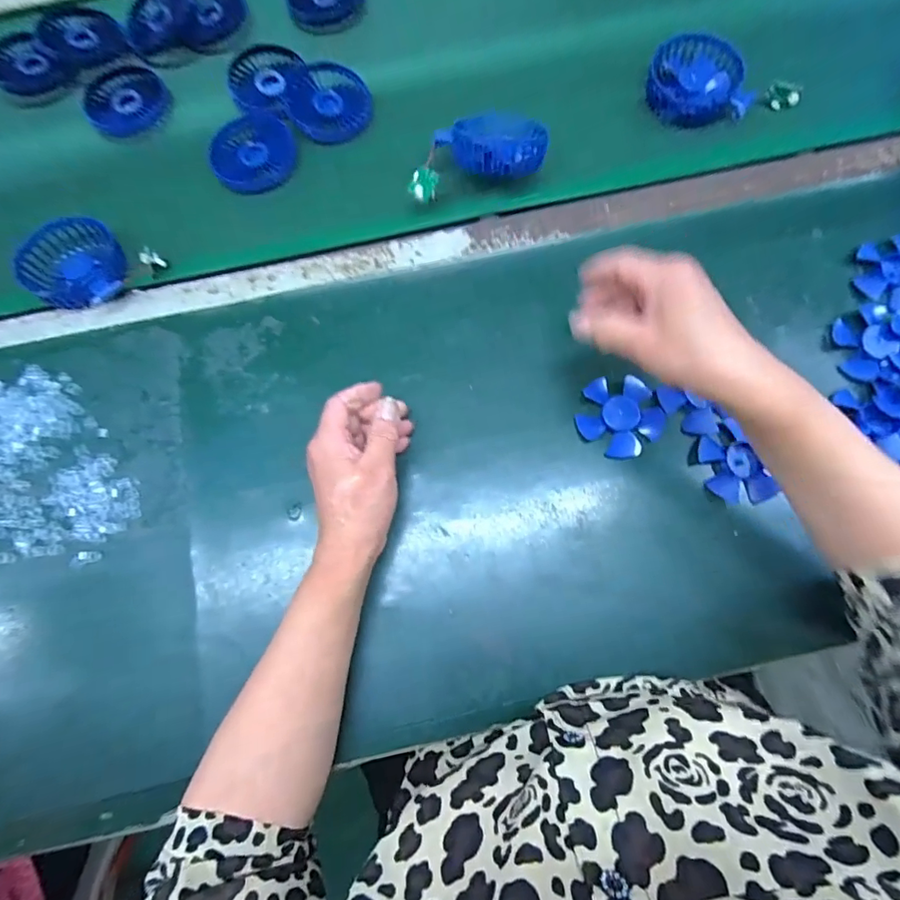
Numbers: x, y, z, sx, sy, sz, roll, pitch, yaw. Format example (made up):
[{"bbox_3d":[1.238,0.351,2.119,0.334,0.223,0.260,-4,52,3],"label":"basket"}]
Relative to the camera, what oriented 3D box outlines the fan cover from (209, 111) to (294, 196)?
[{"bbox_3d":[-0.202,-0.306,0.512,0.085,0.017,0.088,-29,77,-5],"label":"fan cover"}]

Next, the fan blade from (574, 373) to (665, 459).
[{"bbox_3d":[0.146,-0.030,0.429,0.067,0.010,0.069,0,76,1],"label":"fan blade"}]

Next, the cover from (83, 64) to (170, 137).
[{"bbox_3d":[-0.344,-0.373,0.528,0.082,0.009,0.090,-37,78,-7],"label":"cover"}]

